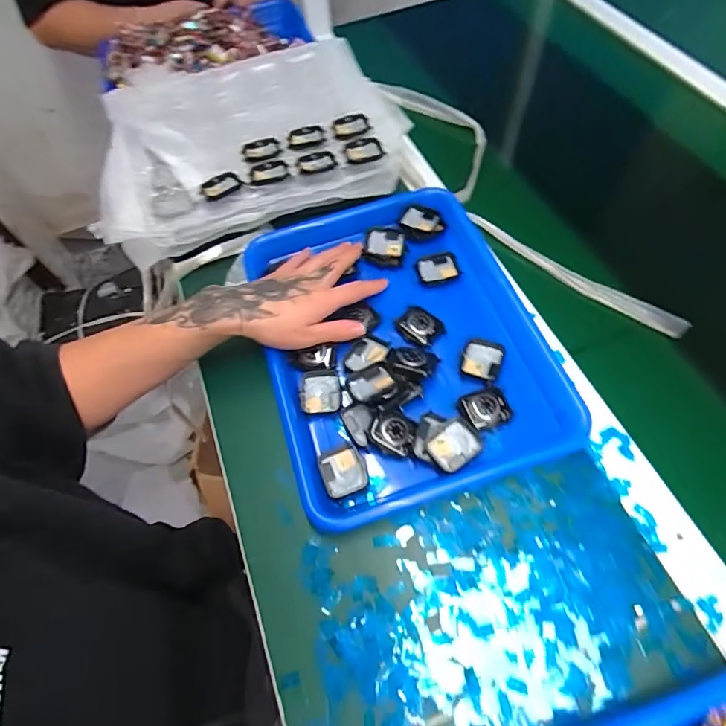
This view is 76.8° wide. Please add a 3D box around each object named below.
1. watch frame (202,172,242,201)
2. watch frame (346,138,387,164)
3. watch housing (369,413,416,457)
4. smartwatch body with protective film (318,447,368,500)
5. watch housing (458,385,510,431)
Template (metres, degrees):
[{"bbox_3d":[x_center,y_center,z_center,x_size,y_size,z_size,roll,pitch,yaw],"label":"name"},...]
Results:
[{"bbox_3d":[-0.161,-0.202,0.524,0.042,0.008,0.031,-28,61,-10],"label":"watch frame"},{"bbox_3d":[0.002,-0.252,0.542,0.043,0.008,0.032,-15,59,-3],"label":"watch frame"},{"bbox_3d":[0.026,0.062,0.403,0.038,0.014,0.034,15,63,14],"label":"watch housing"},{"bbox_3d":[-0.017,0.095,0.397,0.038,0.005,0.039,-21,60,-6],"label":"smartwatch body with protective film"},{"bbox_3d":[0.110,0.040,0.410,0.040,0.009,0.034,-20,60,-5],"label":"watch housing"}]

